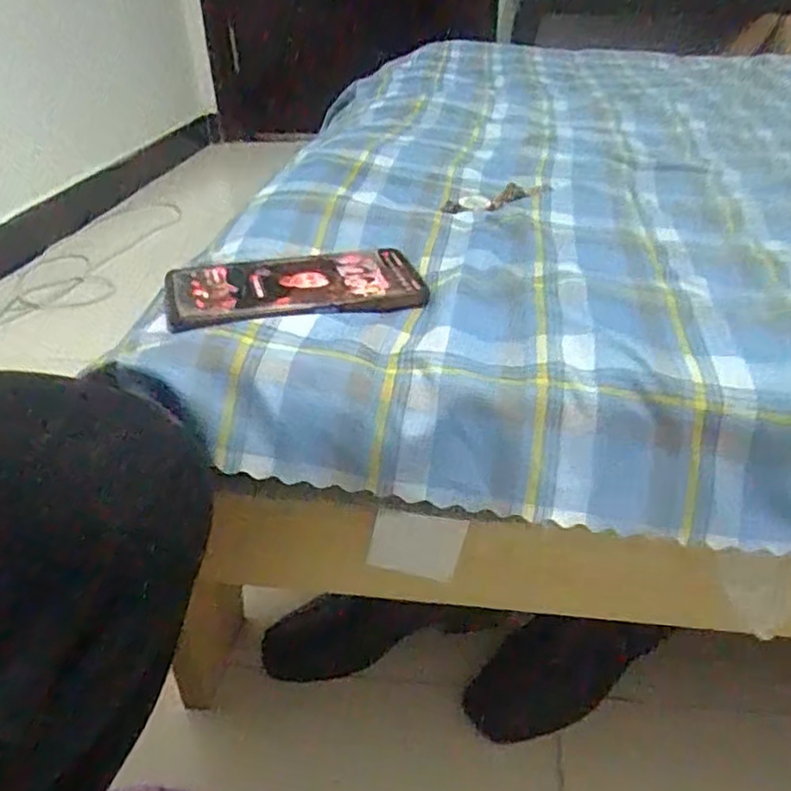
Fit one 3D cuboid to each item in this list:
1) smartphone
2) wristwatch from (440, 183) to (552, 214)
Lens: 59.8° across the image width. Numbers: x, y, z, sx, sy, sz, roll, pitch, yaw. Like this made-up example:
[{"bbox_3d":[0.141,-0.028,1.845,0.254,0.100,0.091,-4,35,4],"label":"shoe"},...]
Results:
[{"bbox_3d":[-0.067,-0.074,0.455,0.164,0.011,0.084,-9,34,-11],"label":"smartphone"},{"bbox_3d":[0.084,-0.172,0.605,0.098,0.012,0.036,-13,34,-17],"label":"wristwatch"}]

